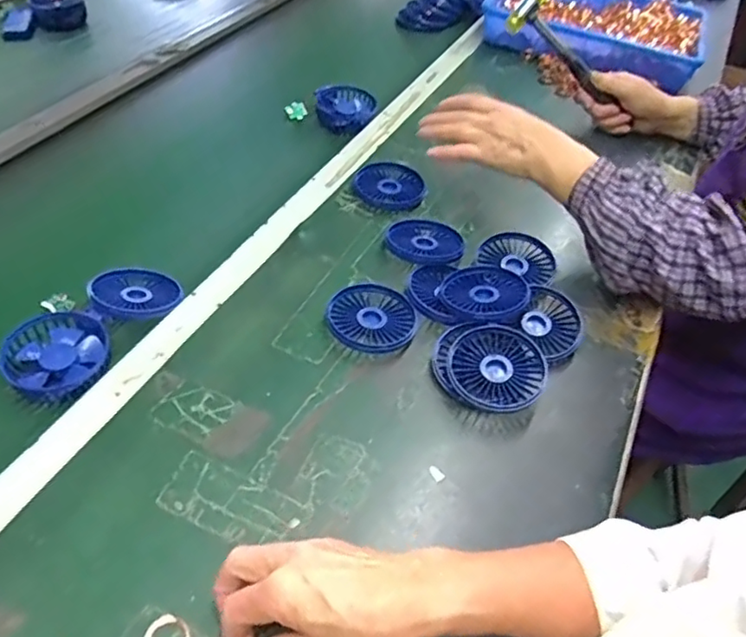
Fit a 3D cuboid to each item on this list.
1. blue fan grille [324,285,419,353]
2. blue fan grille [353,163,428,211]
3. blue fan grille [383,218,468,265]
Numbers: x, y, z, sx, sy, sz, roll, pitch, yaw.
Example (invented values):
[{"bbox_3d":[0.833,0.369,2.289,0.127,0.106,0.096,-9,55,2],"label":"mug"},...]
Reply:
[{"bbox_3d":[-0.001,0.000,0.595,0.087,0.013,0.077,6,47,-1],"label":"blue fan grille"},{"bbox_3d":[0.020,-0.164,0.749,0.088,0.009,0.089,3,47,-3],"label":"blue fan grille"},{"bbox_3d":[0.060,-0.087,0.682,0.084,0.013,0.084,3,47,-3],"label":"blue fan grille"}]

